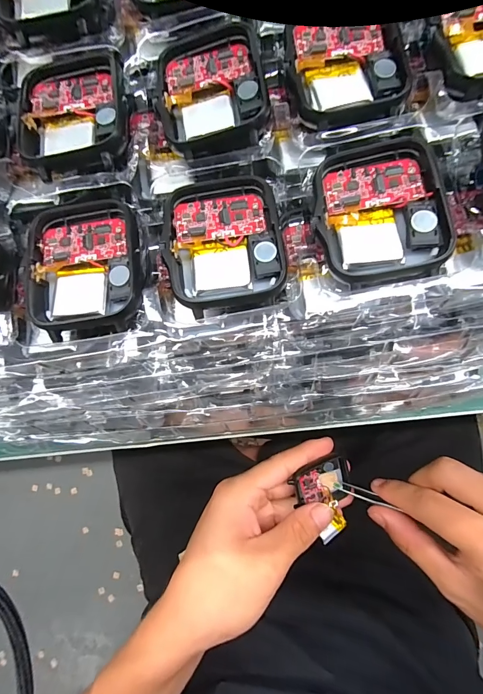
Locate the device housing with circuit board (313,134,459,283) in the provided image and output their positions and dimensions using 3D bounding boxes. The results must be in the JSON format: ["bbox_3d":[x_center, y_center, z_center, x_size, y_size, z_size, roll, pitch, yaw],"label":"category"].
[{"bbox_3d":[0.043,-0.044,0.106,0.038,0.006,0.044,-6,82,3],"label":"device housing with circuit board"}]

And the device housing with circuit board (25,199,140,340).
[{"bbox_3d":[-0.053,-0.028,0.113,0.037,0.009,0.047,-11,82,2],"label":"device housing with circuit board"}]

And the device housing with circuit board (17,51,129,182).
[{"bbox_3d":[-0.060,-0.084,0.119,0.037,0.008,0.050,-6,82,3],"label":"device housing with circuit board"}]

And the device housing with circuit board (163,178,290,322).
[{"bbox_3d":[-0.006,-0.036,0.111,0.037,0.006,0.046,-8,82,3],"label":"device housing with circuit board"}]

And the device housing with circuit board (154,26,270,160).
[{"bbox_3d":[-0.010,-0.090,0.117,0.037,0.004,0.048,-9,82,3],"label":"device housing with circuit board"}]

